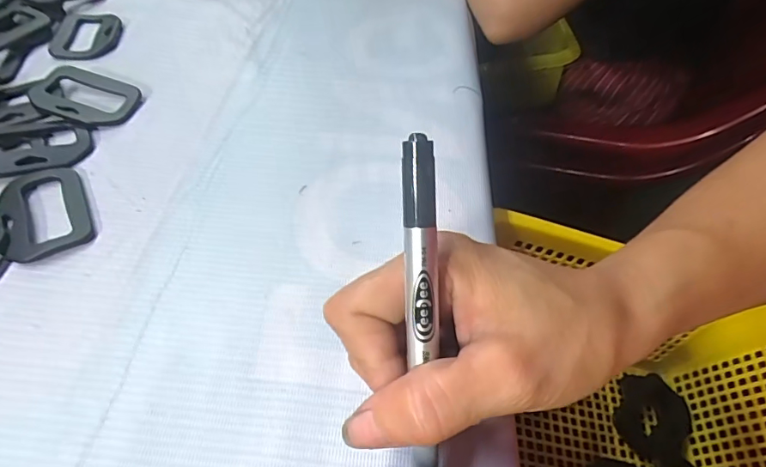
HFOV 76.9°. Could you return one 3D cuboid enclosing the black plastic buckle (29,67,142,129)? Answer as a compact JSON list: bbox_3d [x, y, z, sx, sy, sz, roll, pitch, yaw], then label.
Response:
[{"bbox_3d":[-0.189,-0.085,0.304,0.062,0.011,0.043,12,51,7],"label":"black plastic buckle"}]

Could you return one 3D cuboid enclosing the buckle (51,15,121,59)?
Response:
[{"bbox_3d":[-0.221,-0.148,0.360,0.048,0.007,0.065,-10,52,-11],"label":"buckle"}]

